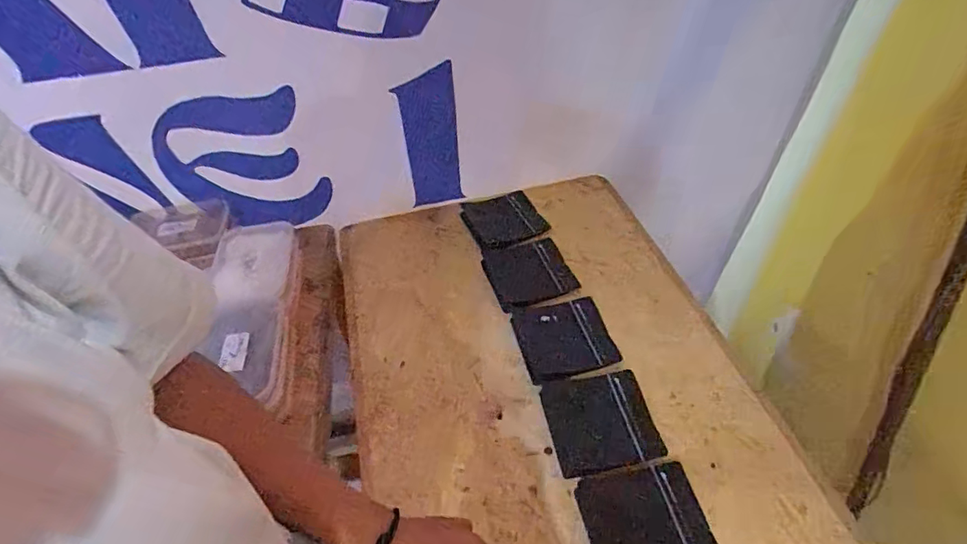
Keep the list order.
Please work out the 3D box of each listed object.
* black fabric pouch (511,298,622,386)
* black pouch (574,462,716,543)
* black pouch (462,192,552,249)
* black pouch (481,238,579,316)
[{"bbox_3d":[0.131,0.108,0.813,0.143,0.013,0.134,-10,47,-6],"label":"black fabric pouch"},{"bbox_3d":[0.199,0.311,0.609,0.139,0.011,0.135,-10,47,-7],"label":"black pouch"},{"bbox_3d":[0.039,-0.108,0.998,0.135,0.016,0.146,-21,49,-16],"label":"black pouch"},{"bbox_3d":[0.078,-0.001,0.905,0.140,0.007,0.152,-16,48,-12],"label":"black pouch"}]

